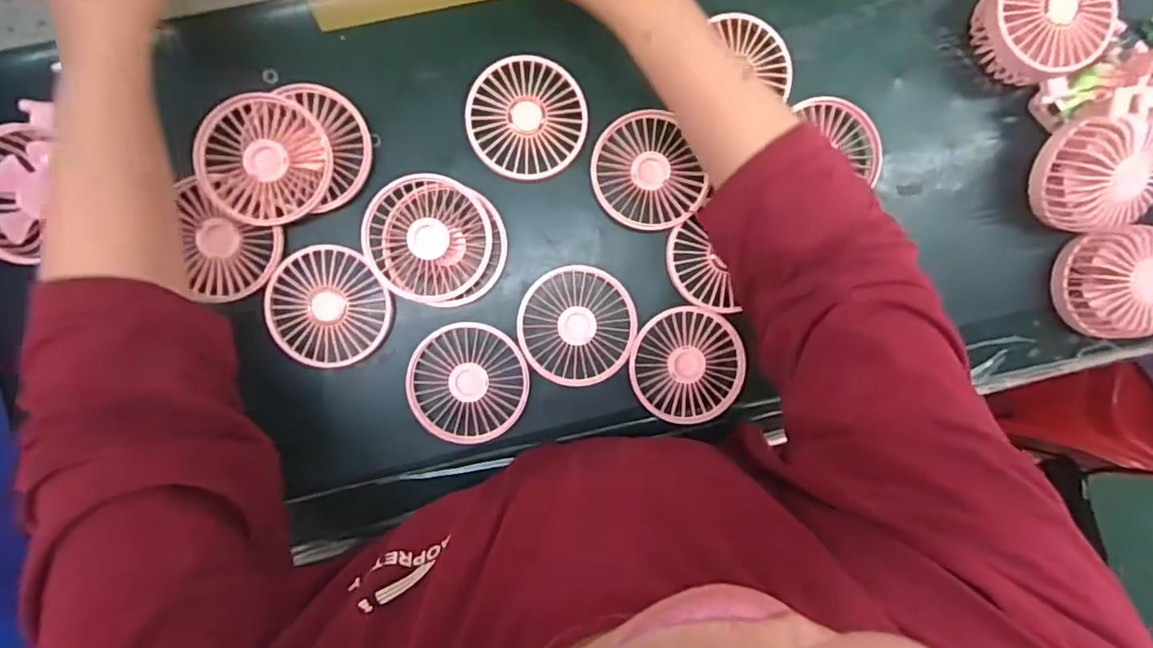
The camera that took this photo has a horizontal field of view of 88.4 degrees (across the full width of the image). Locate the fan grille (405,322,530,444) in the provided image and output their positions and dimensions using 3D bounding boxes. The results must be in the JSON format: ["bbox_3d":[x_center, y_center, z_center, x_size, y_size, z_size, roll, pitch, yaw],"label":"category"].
[{"bbox_3d":[-0.082,0.044,0.445,0.086,0.011,0.087,0,91,-5],"label":"fan grille"}]

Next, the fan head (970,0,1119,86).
[{"bbox_3d":[0.349,-0.228,0.445,0.088,0.042,0.088,-27,93,-4],"label":"fan head"}]

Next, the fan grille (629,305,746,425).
[{"bbox_3d":[0.086,0.031,0.458,0.086,0.007,0.087,0,91,-5],"label":"fan grille"}]

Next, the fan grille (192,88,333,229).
[{"bbox_3d":[-0.217,-0.115,0.416,0.085,0.015,0.086,0,91,-5],"label":"fan grille"}]

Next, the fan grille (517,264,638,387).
[{"bbox_3d":[0.001,0.002,0.450,0.086,0.005,0.087,5,90,-5],"label":"fan grille"}]

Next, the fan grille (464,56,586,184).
[{"bbox_3d":[-0.036,-0.152,0.435,0.084,0.007,0.086,0,91,-5],"label":"fan grille"}]

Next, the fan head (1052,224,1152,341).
[{"bbox_3d":[0.424,-0.031,0.459,0.084,0.043,0.084,0,91,-5],"label":"fan head"}]

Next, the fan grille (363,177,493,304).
[{"bbox_3d":[-0.107,-0.062,0.430,0.085,0.018,0.086,0,91,-5],"label":"fan grille"}]

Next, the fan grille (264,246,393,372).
[{"bbox_3d":[-0.181,-0.012,0.430,0.085,0.012,0.085,0,91,-5],"label":"fan grille"}]

